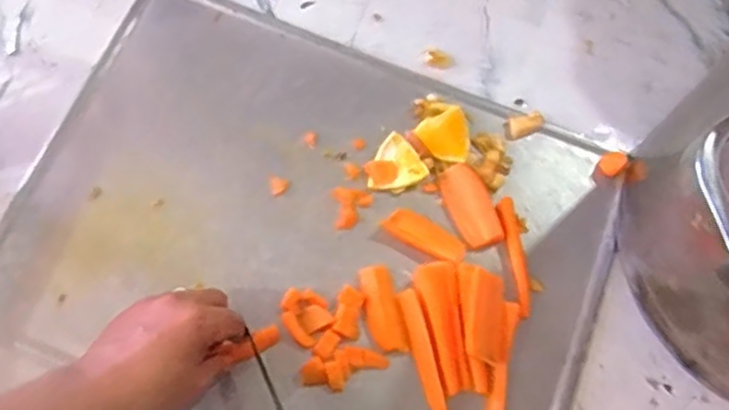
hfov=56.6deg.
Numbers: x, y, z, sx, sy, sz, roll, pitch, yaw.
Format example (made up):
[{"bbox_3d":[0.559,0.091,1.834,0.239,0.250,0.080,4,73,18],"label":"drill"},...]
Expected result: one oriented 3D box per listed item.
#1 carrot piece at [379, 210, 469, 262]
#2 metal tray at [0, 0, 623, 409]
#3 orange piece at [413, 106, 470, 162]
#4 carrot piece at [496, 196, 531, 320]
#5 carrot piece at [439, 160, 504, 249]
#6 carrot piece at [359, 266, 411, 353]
[{"bbox_3d":[0.048,0.024,0.531,0.066,0.014,0.025,29,73,7],"label":"carrot piece"},{"bbox_3d":[-0.039,0.023,0.536,0.449,0.017,0.318,23,73,5],"label":"metal tray"},{"bbox_3d":[0.069,-0.055,0.555,0.042,0.009,0.043,-26,75,-10],"label":"orange piece"},{"bbox_3d":[0.116,0.039,0.523,0.015,0.012,0.094,-5,72,-4],"label":"carrot piece"},{"bbox_3d":[0.084,0.001,0.546,0.033,0.017,0.070,-22,74,-9],"label":"carrot piece"},{"bbox_3d":[0.013,0.079,0.511,0.025,0.009,0.065,-12,73,-6],"label":"carrot piece"}]

